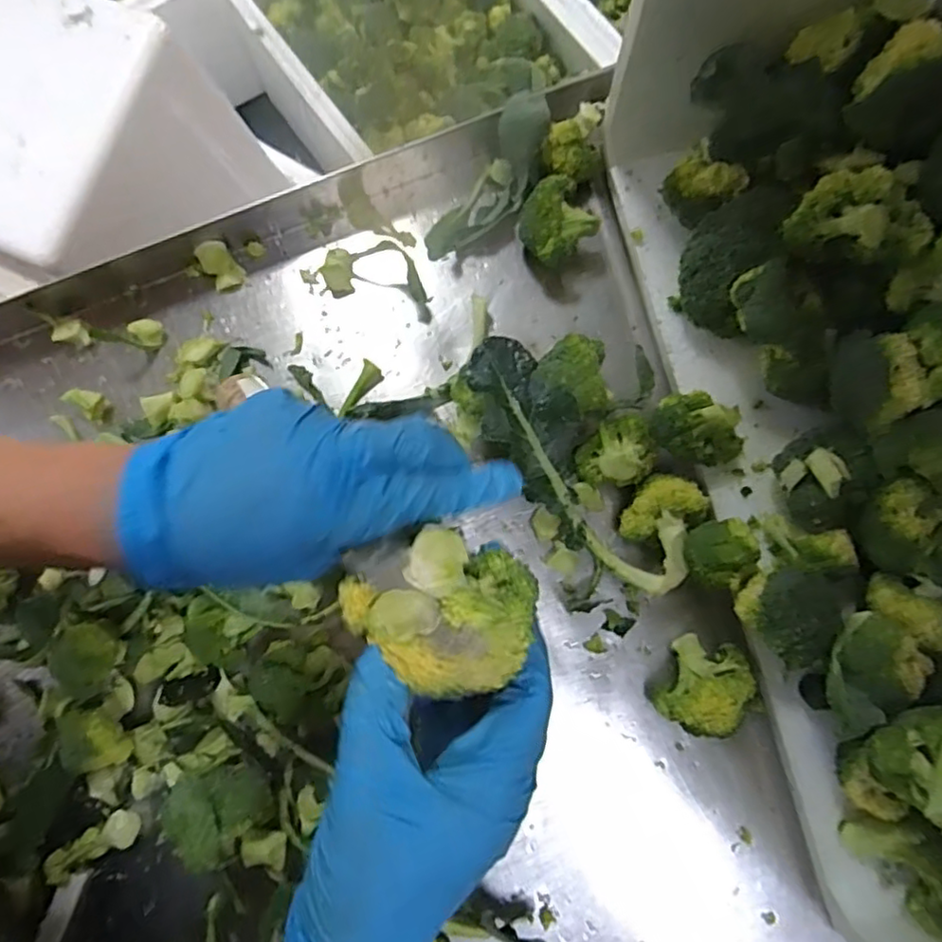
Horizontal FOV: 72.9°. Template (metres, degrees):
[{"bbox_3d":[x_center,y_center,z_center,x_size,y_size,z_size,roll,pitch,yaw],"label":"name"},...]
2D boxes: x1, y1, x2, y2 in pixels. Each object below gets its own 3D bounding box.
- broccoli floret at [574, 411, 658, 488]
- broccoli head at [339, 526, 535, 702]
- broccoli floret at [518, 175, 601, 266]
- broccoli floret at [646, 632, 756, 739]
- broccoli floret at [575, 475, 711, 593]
[{"bbox_3d":[0.090,-0.009,0.395,0.045,0.041,0.040,-39,82,-6],"label":"broccoli floret"},{"bbox_3d":[-0.008,0.047,0.226,0.061,0.031,0.057,0,80,1],"label":"broccoli head"},{"bbox_3d":[0.058,-0.171,0.447,0.047,0.042,0.048,0,80,1],"label":"broccoli floret"},{"bbox_3d":[0.145,0.133,0.395,0.045,0.041,0.058,33,82,6],"label":"broccoli floret"},{"bbox_3d":[0.116,0.042,0.408,0.072,0.044,0.061,-34,81,-5],"label":"broccoli floret"}]

